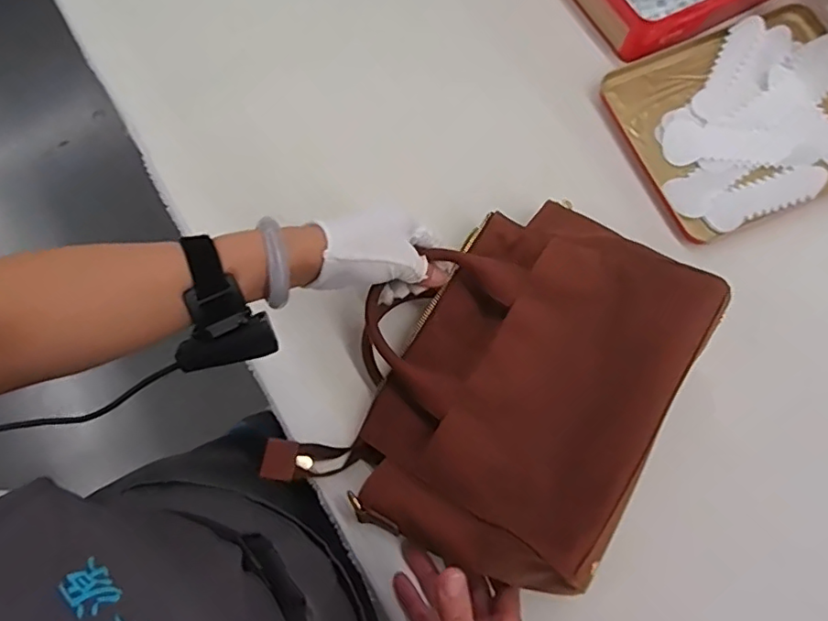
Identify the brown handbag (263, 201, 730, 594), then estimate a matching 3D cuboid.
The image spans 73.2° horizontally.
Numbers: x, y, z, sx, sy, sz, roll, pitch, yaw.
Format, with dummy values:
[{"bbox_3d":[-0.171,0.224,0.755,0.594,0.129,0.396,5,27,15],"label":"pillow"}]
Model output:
[{"bbox_3d":[0.057,0.046,0.438,0.232,0.119,0.287,31,77,9],"label":"brown handbag"}]

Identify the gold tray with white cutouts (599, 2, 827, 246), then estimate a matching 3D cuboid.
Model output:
[{"bbox_3d":[0.340,-0.196,0.555,0.252,0.019,0.202,-23,75,-5],"label":"gold tray with white cutouts"}]

